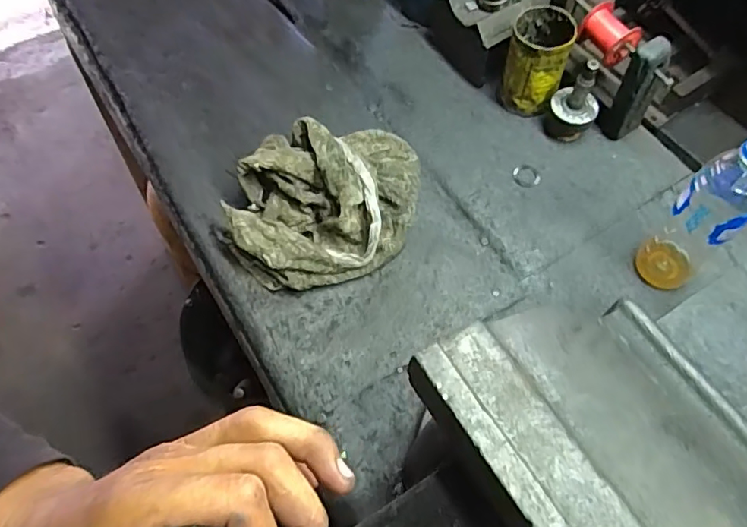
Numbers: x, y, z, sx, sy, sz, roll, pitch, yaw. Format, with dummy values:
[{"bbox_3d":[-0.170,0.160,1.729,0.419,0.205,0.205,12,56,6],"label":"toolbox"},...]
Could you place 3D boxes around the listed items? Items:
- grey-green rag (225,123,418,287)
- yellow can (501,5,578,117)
[{"bbox_3d":[-0.052,-0.073,0.618,0.222,0.082,0.179,-14,62,-9],"label":"grey-green rag"},{"bbox_3d":[0.204,-0.254,0.692,0.070,0.111,0.070,0,60,-1],"label":"yellow can"}]

